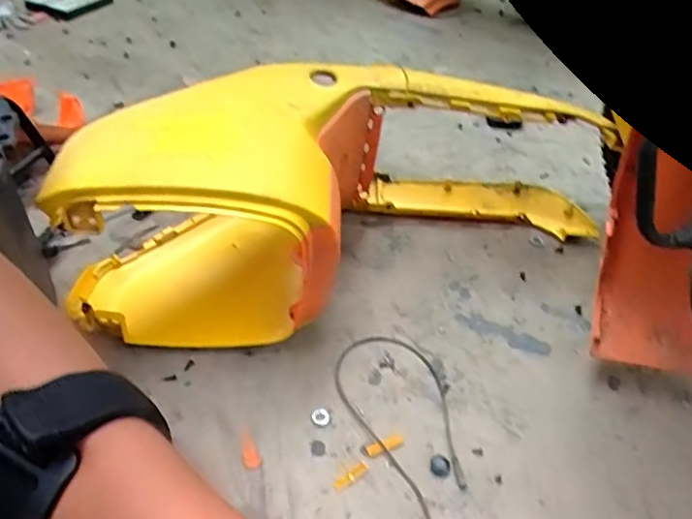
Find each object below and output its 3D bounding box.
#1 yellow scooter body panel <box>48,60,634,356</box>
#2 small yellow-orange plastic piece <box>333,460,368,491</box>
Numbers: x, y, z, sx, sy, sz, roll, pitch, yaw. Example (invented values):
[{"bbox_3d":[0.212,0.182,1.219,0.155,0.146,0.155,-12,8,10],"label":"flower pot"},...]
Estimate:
[{"bbox_3d":[0.014,-0.114,0.858,0.792,0.288,0.268,-20,49,-24],"label":"yellow scooter body panel"},{"bbox_3d":[0.006,0.254,0.683,0.047,0.004,0.012,-26,52,-29],"label":"small yellow-orange plastic piece"}]

